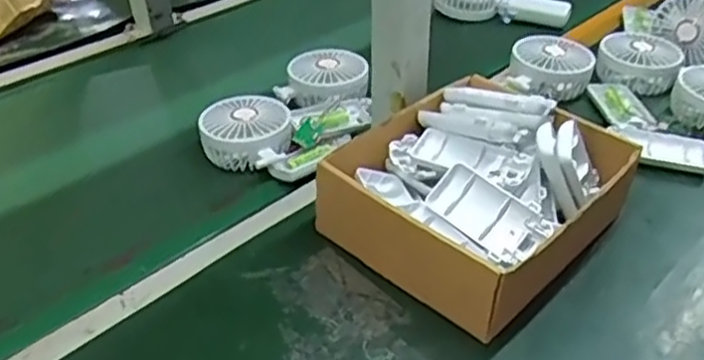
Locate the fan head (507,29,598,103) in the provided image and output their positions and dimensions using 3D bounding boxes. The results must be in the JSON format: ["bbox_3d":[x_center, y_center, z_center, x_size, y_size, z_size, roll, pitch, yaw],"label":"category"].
[{"bbox_3d":[0.217,-0.123,0.764,0.087,0.049,0.081,11,36,17],"label":"fan head"}]

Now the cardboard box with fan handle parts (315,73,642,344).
[{"bbox_3d":[0.103,0.005,0.567,0.178,0.082,0.212,27,43,35],"label":"cardboard box with fan handle parts"}]

